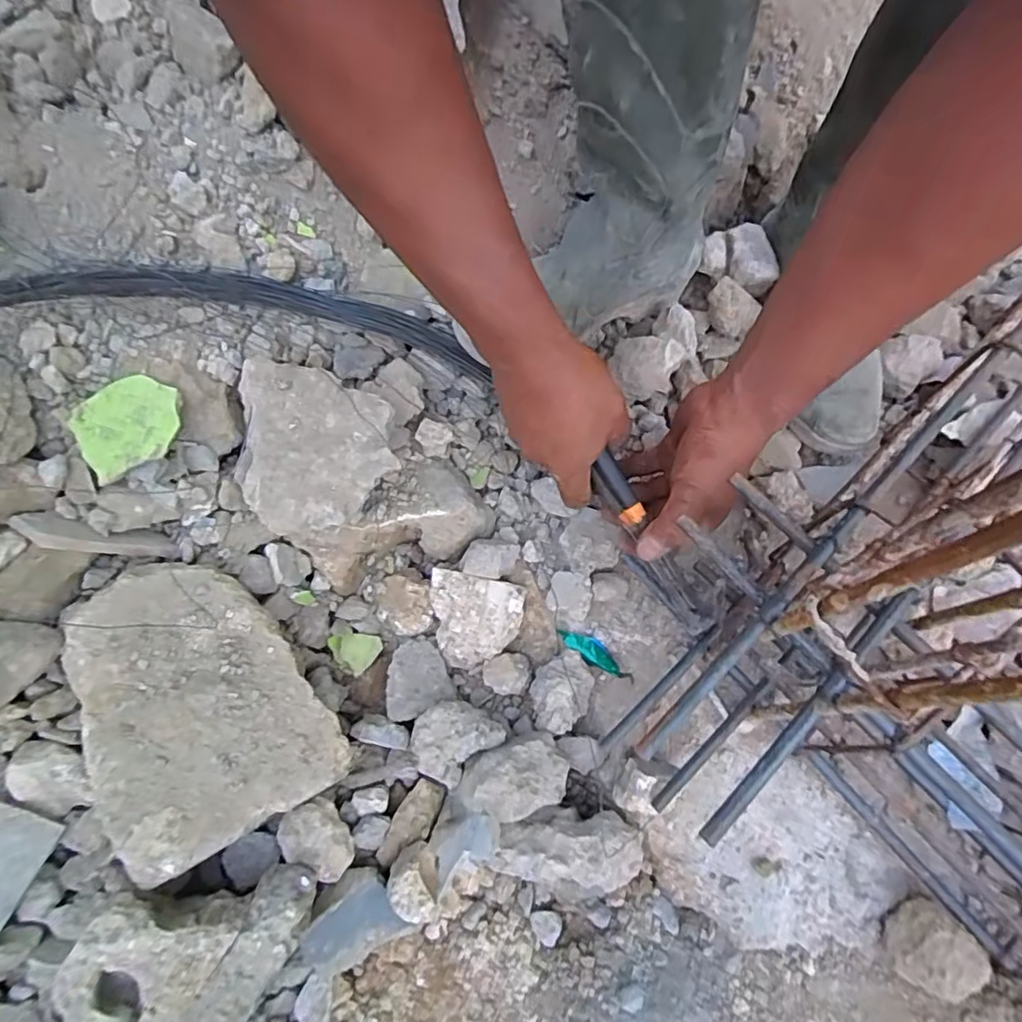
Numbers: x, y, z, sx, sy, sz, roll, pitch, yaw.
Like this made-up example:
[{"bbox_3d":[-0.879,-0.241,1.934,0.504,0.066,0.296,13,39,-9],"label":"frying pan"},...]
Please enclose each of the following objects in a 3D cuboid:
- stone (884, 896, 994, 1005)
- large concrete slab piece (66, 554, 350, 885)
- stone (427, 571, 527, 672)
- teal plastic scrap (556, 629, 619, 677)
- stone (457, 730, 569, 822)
[{"bbox_3d":[0.286,0.299,0.392,0.050,0.040,0.050,0,65,0],"label":"stone"},{"bbox_3d":[-0.221,0.123,0.392,0.135,0.044,0.207,-36,70,-15],"label":"large concrete slab piece"},{"bbox_3d":[-0.032,0.092,0.488,0.077,0.032,0.071,7,65,4],"label":"stone"},{"bbox_3d":[0.065,0.117,0.489,0.057,0.010,0.022,22,67,10],"label":"teal plastic scrap"},{"bbox_3d":[0.001,0.194,0.419,0.078,0.035,0.050,-20,67,-9],"label":"stone"}]

